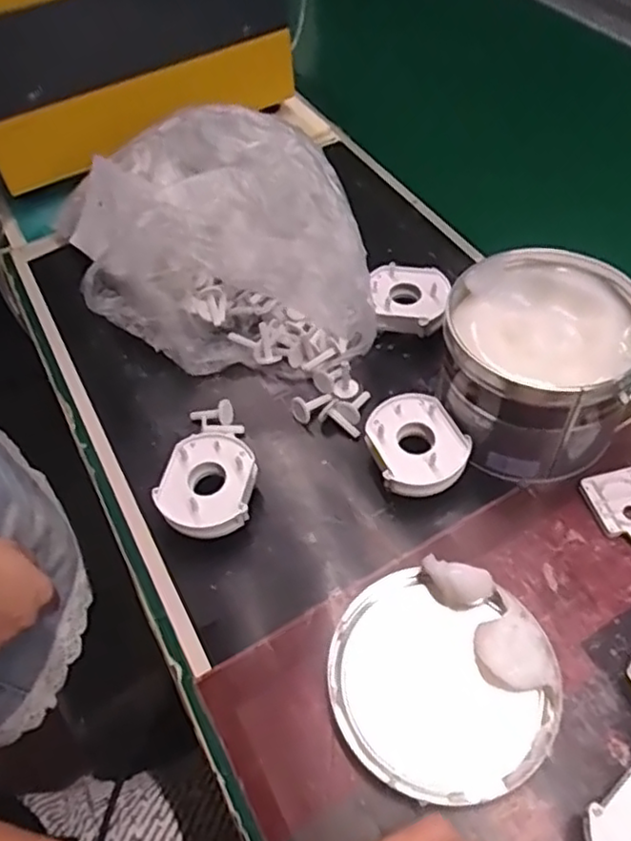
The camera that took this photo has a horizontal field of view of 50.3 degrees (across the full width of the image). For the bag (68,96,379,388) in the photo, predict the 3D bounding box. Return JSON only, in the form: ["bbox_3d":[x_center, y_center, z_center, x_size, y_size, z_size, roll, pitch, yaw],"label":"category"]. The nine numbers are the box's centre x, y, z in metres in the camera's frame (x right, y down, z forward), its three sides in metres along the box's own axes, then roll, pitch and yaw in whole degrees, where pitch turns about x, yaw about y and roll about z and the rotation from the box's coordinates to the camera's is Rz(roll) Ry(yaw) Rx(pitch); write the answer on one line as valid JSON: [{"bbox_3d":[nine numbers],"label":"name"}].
[{"bbox_3d":[-0.087,-0.145,0.556,0.232,0.114,0.244,-10,54,-3],"label":"bag"}]

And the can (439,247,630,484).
[{"bbox_3d":[0.152,-0.037,0.466,0.122,0.094,0.129,-2,54,3],"label":"can"}]

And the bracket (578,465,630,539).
[{"bbox_3d":[0.210,0.059,0.448,0.045,0.008,0.057,-14,54,-5],"label":"bracket"}]

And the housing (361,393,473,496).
[{"bbox_3d":[0.070,0.020,0.470,0.061,0.036,0.071,-17,54,-8],"label":"housing"}]

